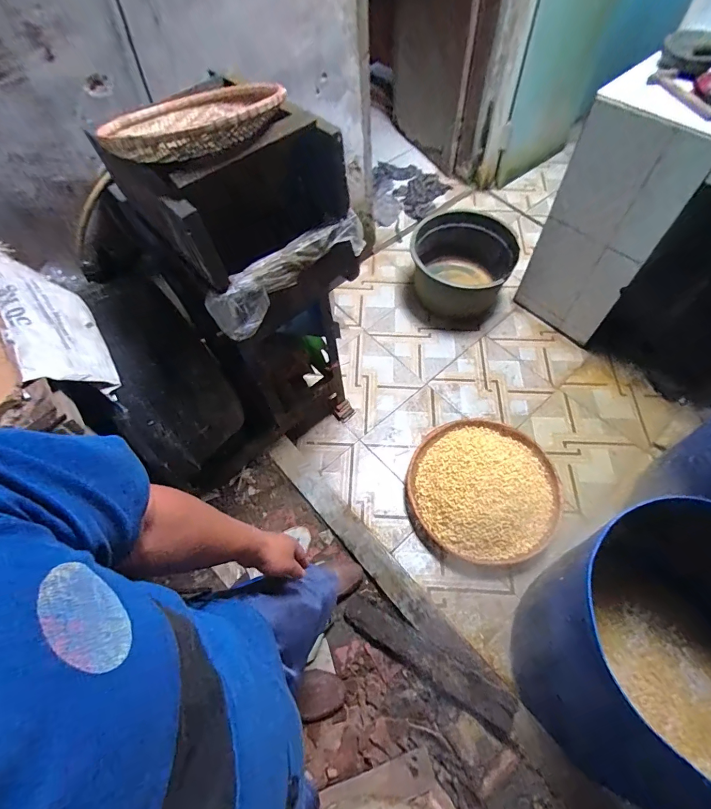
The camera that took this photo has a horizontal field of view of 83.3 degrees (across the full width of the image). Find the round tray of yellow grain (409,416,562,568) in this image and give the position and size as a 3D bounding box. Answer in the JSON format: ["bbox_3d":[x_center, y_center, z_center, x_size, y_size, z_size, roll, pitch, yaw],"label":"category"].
[{"bbox_3d":[0.481,0.292,1.485,0.544,0.159,0.573,23,65,14],"label":"round tray of yellow grain"}]

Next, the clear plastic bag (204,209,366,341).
[{"bbox_3d":[-0.150,-0.310,0.937,0.422,0.102,0.076,-41,68,-18],"label":"clear plastic bag"}]

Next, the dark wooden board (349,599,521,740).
[{"bbox_3d":[0.194,0.716,1.132,0.504,0.023,0.095,24,68,26],"label":"dark wooden board"}]

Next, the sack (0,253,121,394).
[{"bbox_3d":[-0.717,-0.207,0.902,0.523,0.192,0.056,45,114,22],"label":"sack"}]

